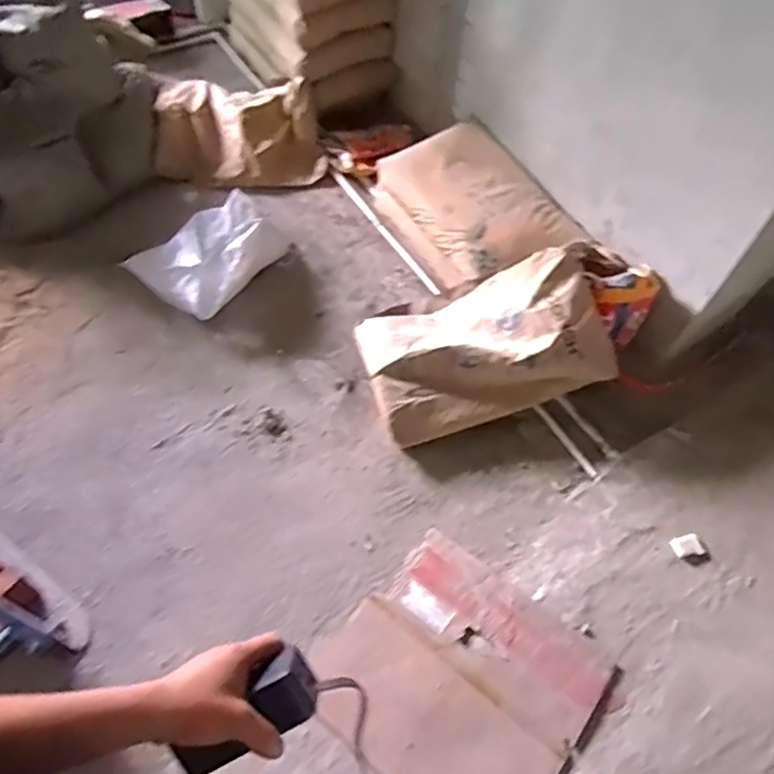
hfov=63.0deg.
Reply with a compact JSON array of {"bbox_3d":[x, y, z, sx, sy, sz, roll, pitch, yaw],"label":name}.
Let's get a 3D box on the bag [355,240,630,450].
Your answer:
[{"bbox_3d":[0.318,-0.134,1.773,0.734,0.254,0.377,-10,58,-11],"label":"bag"}]

